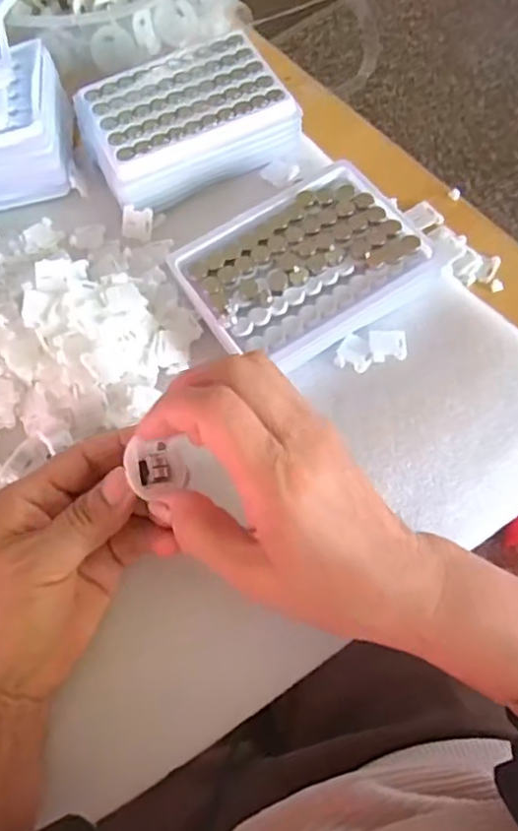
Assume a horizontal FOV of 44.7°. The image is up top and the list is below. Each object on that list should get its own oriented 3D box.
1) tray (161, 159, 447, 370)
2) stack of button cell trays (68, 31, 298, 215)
[{"bbox_3d":[0.026,-0.087,0.369,0.126,0.031,0.098,-33,68,-10],"label":"tray"},{"bbox_3d":[-0.050,-0.199,0.421,0.129,0.033,0.094,-30,67,-9],"label":"stack of button cell trays"}]

